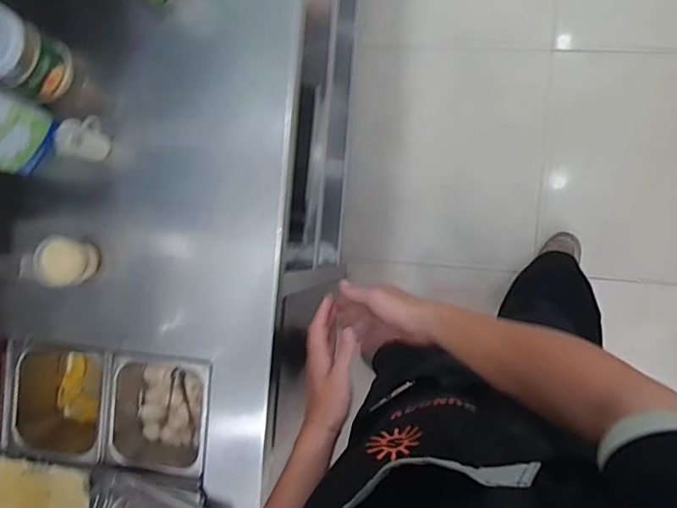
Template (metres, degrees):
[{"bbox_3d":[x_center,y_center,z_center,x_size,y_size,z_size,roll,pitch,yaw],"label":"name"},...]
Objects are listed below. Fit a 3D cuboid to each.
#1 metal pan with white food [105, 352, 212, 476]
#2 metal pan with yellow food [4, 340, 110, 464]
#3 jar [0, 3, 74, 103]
[{"bbox_3d":[-0.264,0.246,0.830,0.163,0.090,0.185,2,91,9],"label":"metal pan with white food"},{"bbox_3d":[-0.428,0.236,0.869,0.177,0.117,0.191,5,91,9],"label":"metal pan with yellow food"},{"bbox_3d":[-0.432,-0.270,0.725,0.085,0.135,0.091,0,91,9],"label":"jar"}]

